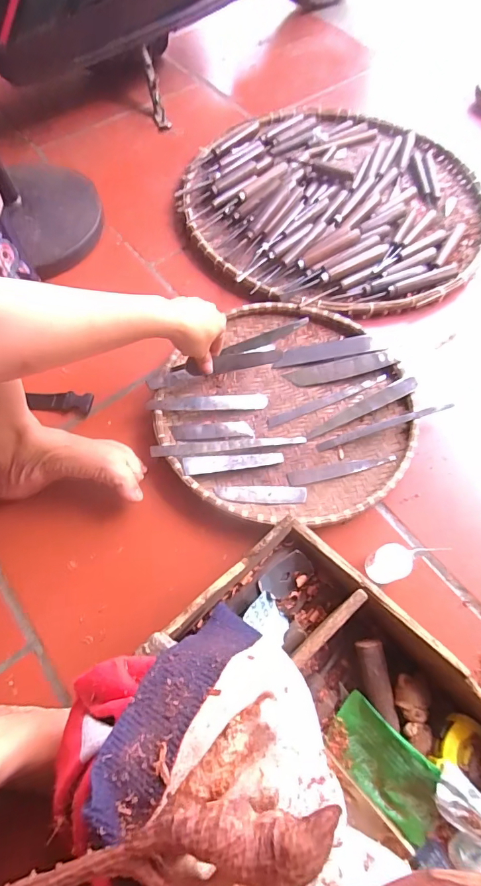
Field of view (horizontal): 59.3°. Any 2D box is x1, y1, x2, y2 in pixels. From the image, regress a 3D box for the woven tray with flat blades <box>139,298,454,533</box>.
[{"bbox_3d":[0.064,-0.057,0.565,0.333,0.046,0.338,35,71,16],"label":"woven tray with flat blades"}]

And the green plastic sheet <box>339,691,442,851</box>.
[{"bbox_3d":[0.127,0.280,0.369,0.060,0.012,0.104,-52,56,10],"label":"green plastic sheet"}]

